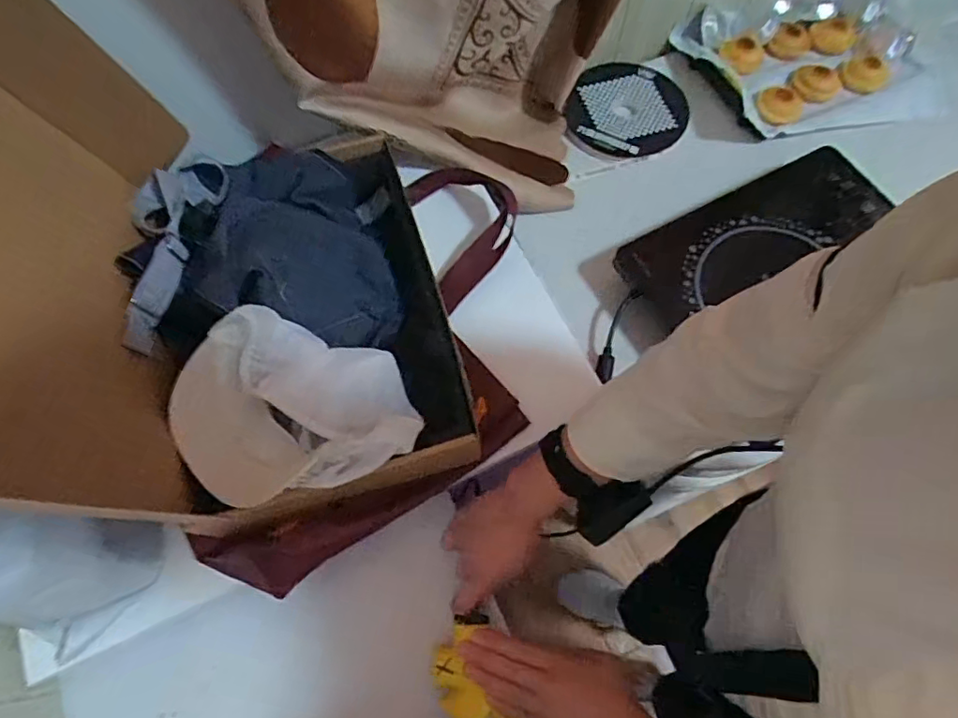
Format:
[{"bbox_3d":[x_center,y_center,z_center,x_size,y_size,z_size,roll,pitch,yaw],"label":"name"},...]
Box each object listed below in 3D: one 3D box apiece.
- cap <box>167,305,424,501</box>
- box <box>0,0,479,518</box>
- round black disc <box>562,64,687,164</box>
[{"bbox_3d":[-0.165,0.031,0.508,0.201,0.076,0.167,-14,69,-6],"label":"cap"},{"bbox_3d":[-0.208,-0.099,0.476,0.314,0.268,0.403,-16,69,-7],"label":"box"},{"bbox_3d":[0.215,-0.364,0.830,0.164,0.028,0.172,18,69,6],"label":"round black disc"}]

